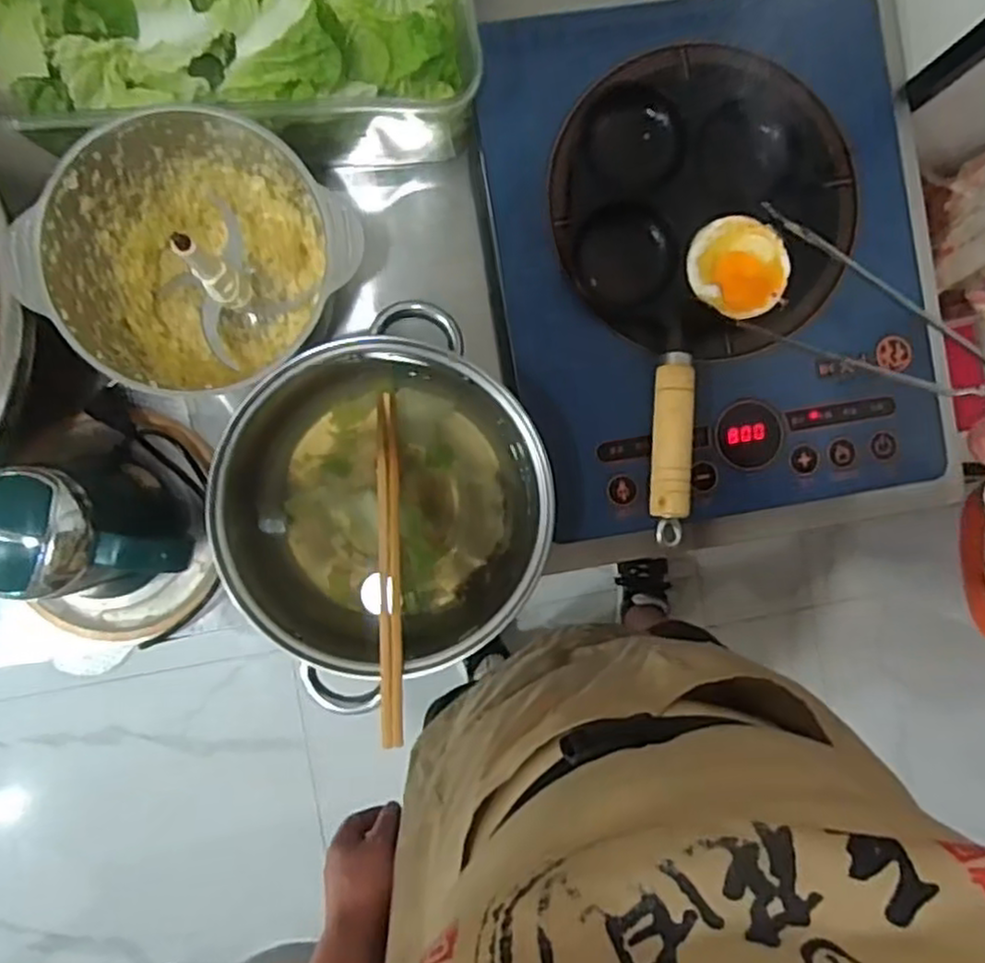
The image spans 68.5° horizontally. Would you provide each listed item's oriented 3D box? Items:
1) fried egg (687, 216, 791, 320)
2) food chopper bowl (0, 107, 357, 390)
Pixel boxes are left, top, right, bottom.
[{"bbox_3d":[0.181,-0.157,0.535,0.073,0.011,0.068,0,90,-4],"label":"fried egg"},{"bbox_3d":[-0.207,-0.152,0.533,0.176,0.135,0.176,0,90,-4],"label":"food chopper bowl"}]

